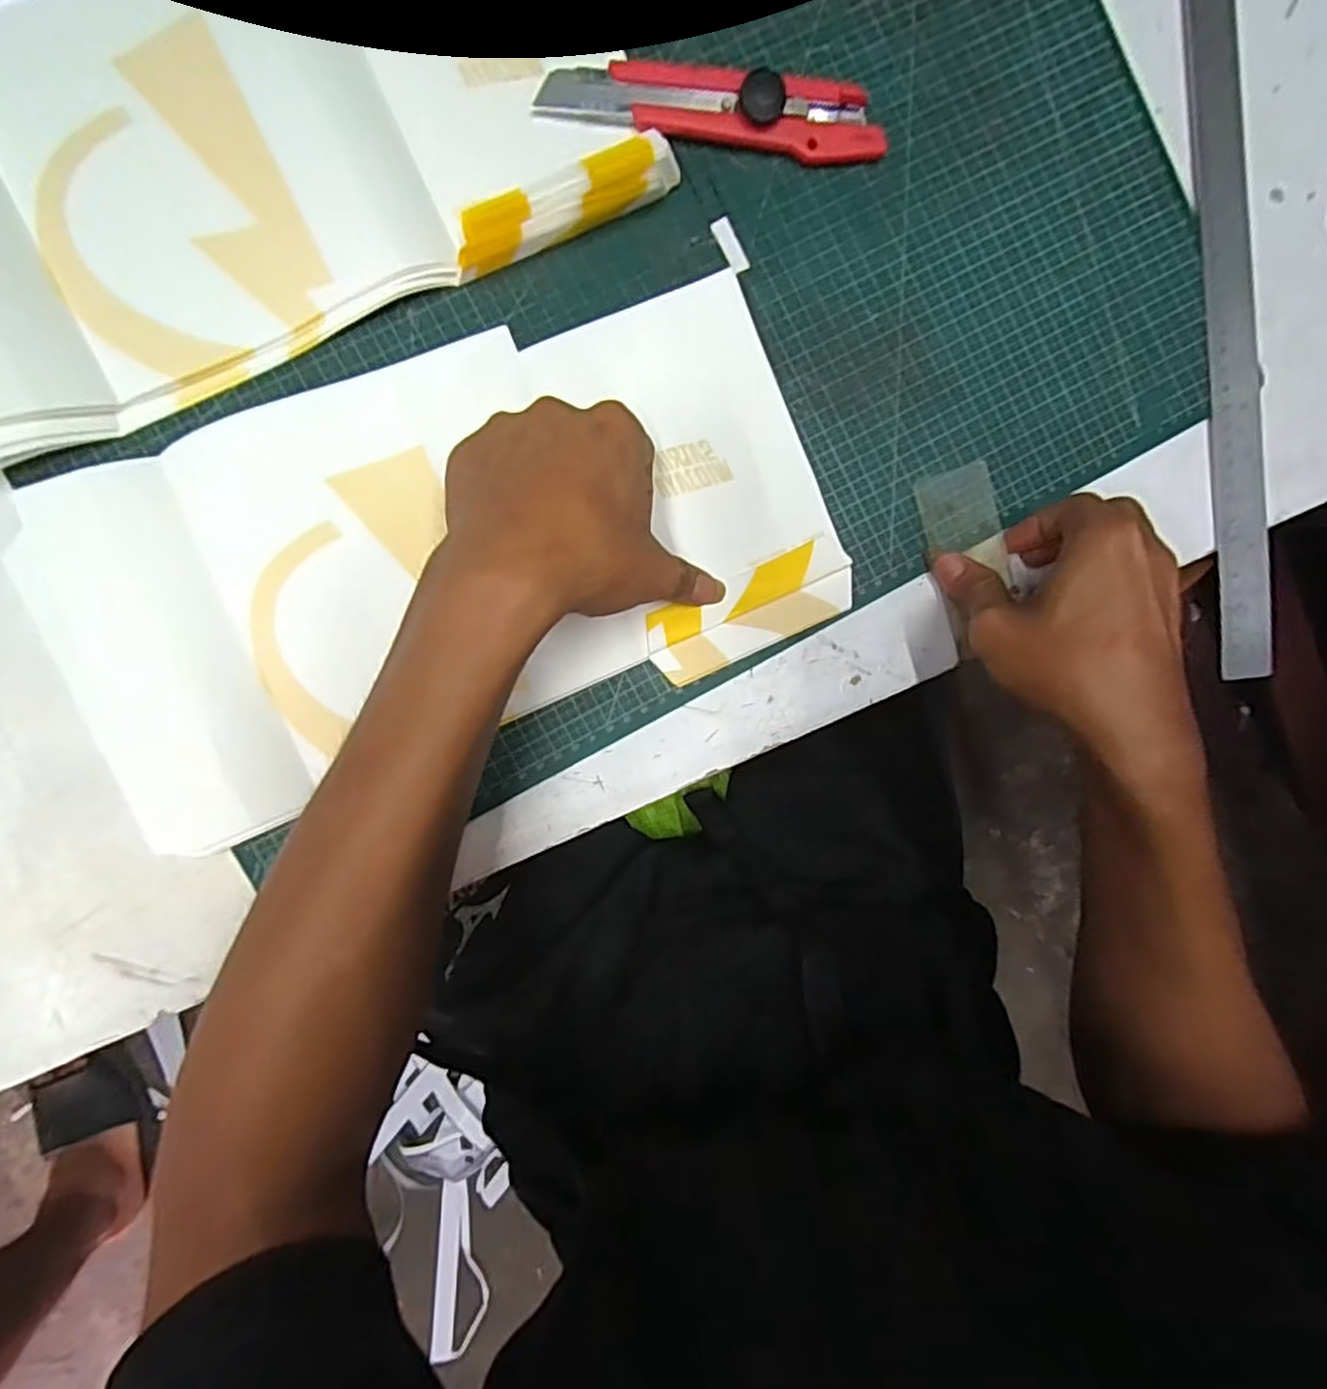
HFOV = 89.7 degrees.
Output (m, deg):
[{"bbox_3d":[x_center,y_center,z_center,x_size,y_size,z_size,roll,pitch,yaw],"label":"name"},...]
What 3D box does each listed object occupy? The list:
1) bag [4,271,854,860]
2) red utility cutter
[{"bbox_3d":[-0.096,-0.069,0.321,0.353,0.014,0.184,-17,93,-7],"label":"bag"},{"bbox_3d":[0.027,-0.283,0.321,0.164,0.021,0.029,2,91,-6],"label":"red utility cutter"}]

